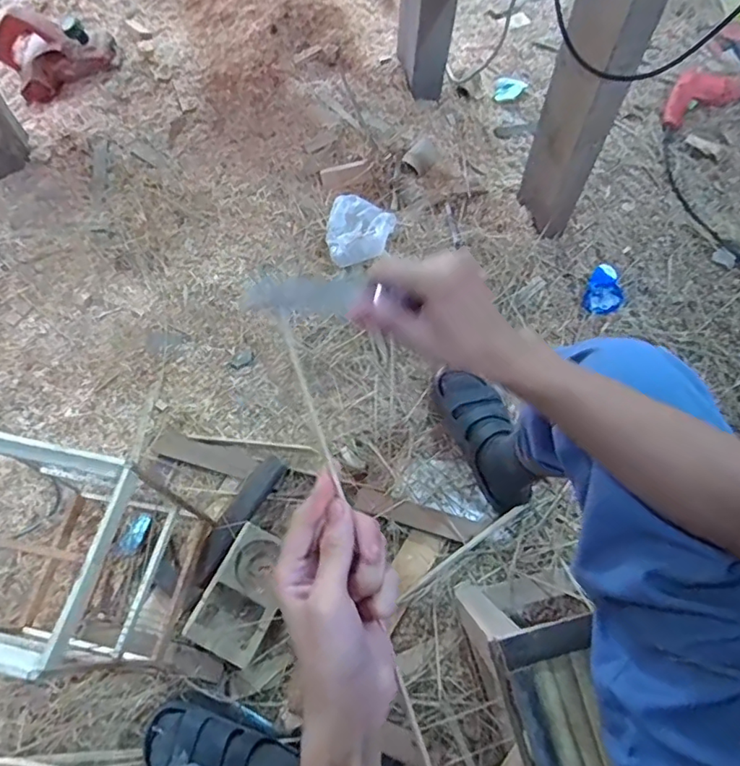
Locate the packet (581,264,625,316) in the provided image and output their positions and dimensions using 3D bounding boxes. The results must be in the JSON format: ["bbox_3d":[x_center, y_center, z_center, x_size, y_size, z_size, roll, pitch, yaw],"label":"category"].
[{"bbox_3d":[0.472,-0.187,1.063,0.069,0.049,0.096,22,69,8],"label":"packet"}]

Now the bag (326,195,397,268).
[{"bbox_3d":[-0.019,-0.319,1.099,0.138,0.038,0.176,4,67,0],"label":"bag"}]

